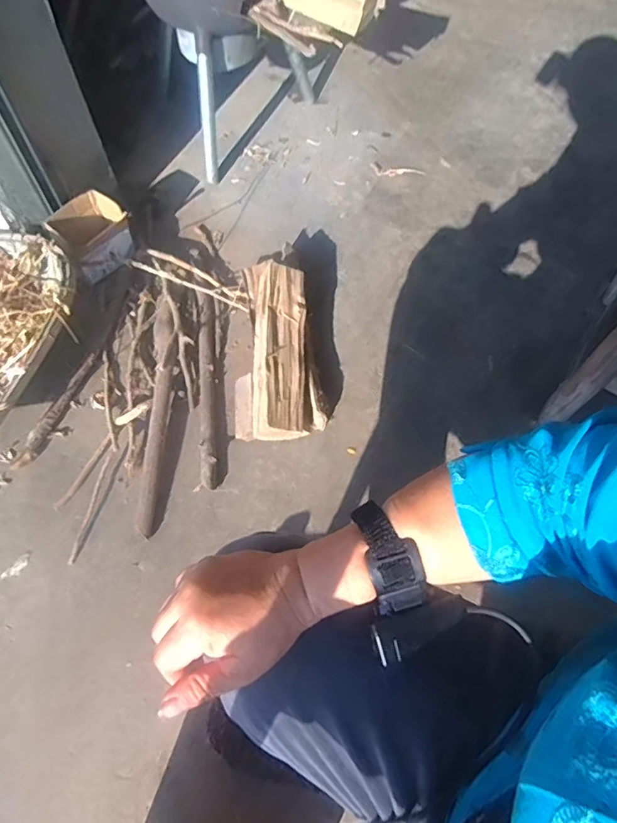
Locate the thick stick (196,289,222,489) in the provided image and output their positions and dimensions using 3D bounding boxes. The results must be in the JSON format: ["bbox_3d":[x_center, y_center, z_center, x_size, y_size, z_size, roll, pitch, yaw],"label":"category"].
[{"bbox_3d":[-0.190,-0.060,0.943,0.037,0.031,0.424,-6,61,-3],"label":"thick stick"}]

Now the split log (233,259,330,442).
[{"bbox_3d":[-0.050,-0.136,0.937,0.163,0.082,0.406,0,62,-1],"label":"split log"}]

